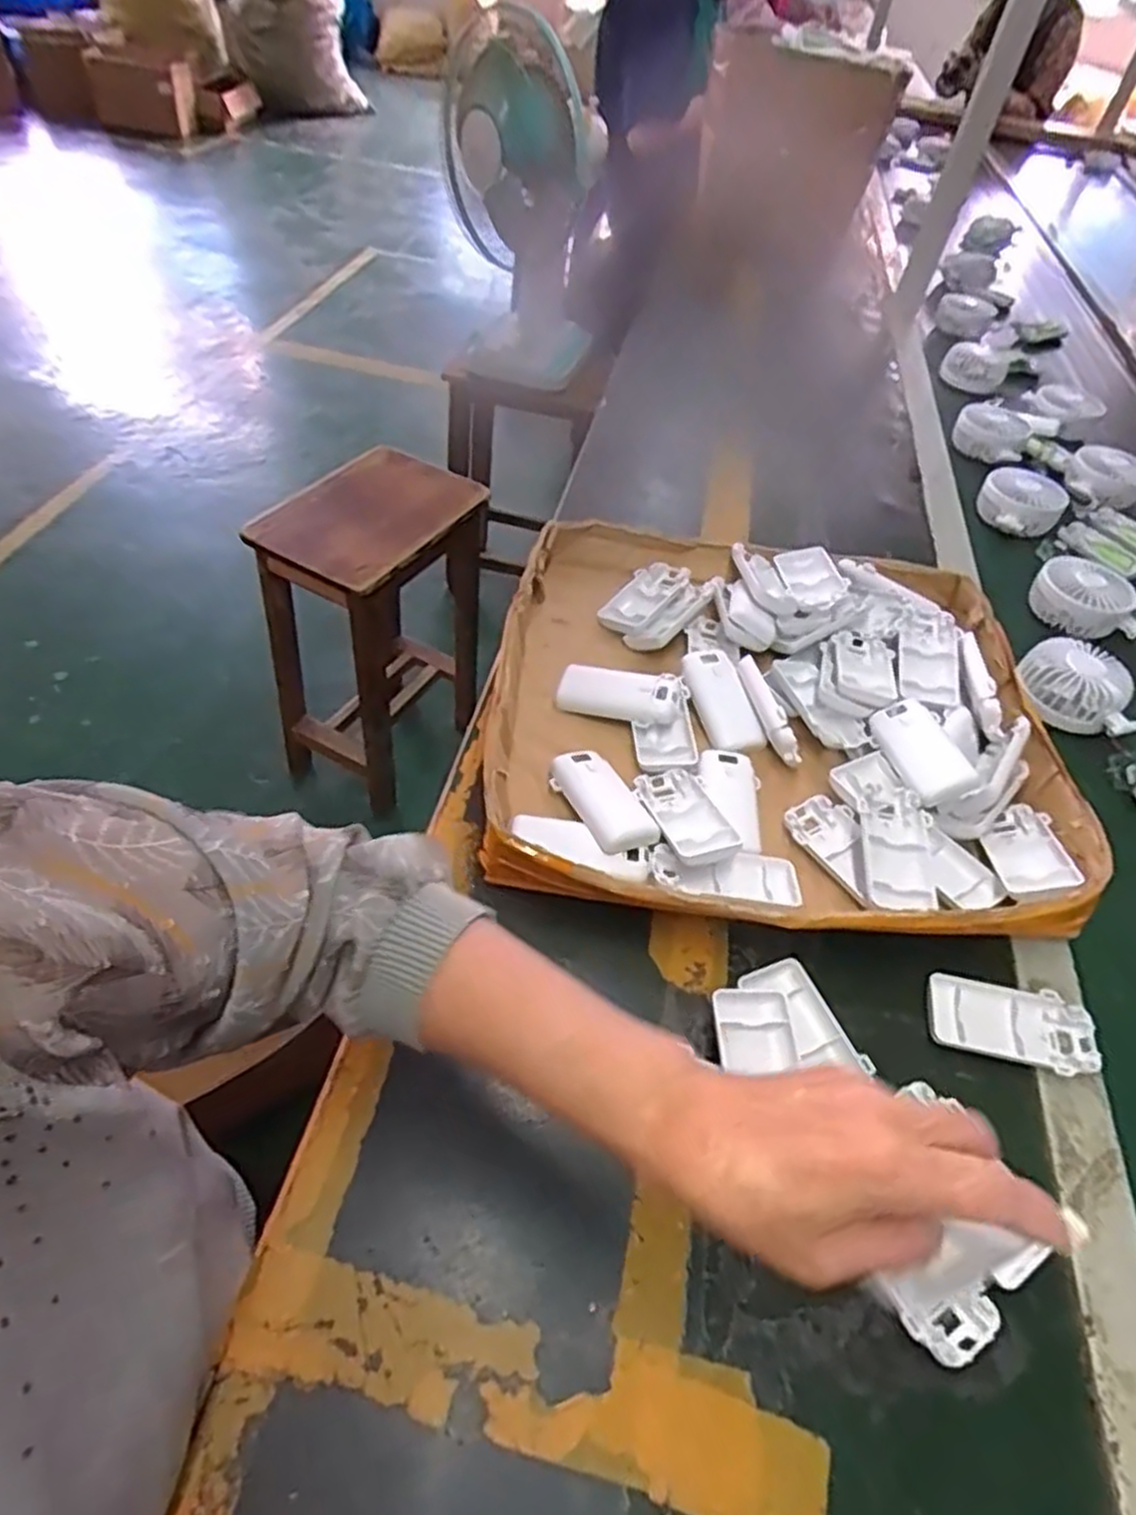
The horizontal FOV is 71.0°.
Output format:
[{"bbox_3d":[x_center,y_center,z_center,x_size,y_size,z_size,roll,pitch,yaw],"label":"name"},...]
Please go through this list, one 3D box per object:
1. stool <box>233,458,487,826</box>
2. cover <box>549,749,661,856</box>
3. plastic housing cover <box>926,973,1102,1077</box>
[{"bbox_3d":[-0.296,-0.208,1.243,0.210,0.412,0.303,30,51,17],"label":"stool"},{"bbox_3d":[0.023,0.031,0.551,0.042,0.024,0.089,-21,55,-23],"label":"cover"},{"bbox_3d":[0.271,0.163,0.490,0.096,0.012,0.049,14,48,4],"label":"plastic housing cover"}]

